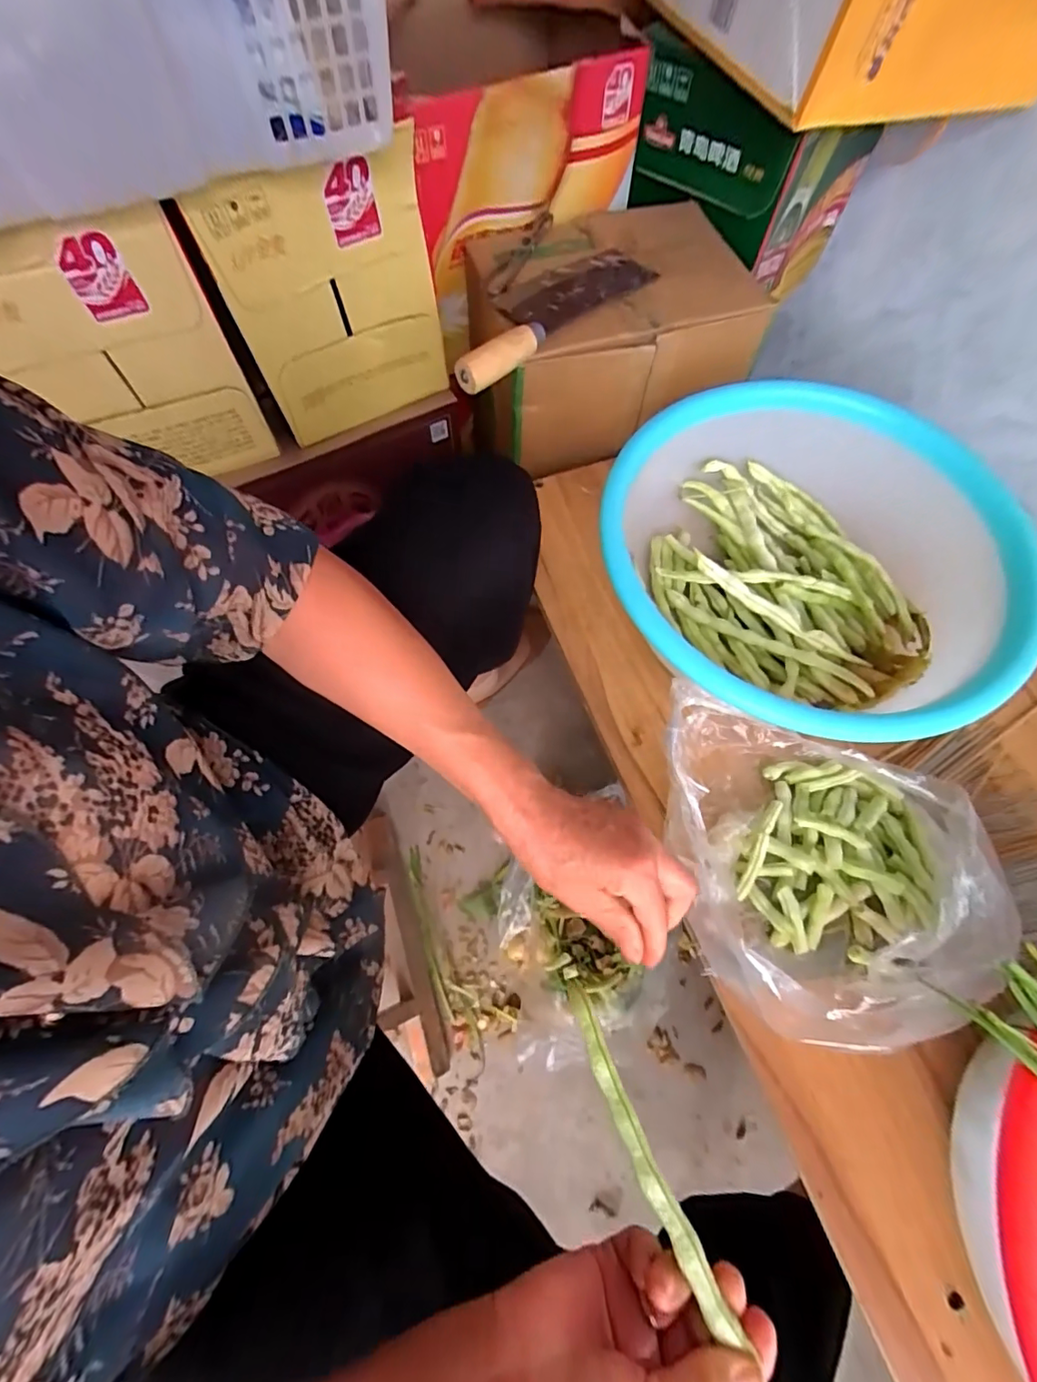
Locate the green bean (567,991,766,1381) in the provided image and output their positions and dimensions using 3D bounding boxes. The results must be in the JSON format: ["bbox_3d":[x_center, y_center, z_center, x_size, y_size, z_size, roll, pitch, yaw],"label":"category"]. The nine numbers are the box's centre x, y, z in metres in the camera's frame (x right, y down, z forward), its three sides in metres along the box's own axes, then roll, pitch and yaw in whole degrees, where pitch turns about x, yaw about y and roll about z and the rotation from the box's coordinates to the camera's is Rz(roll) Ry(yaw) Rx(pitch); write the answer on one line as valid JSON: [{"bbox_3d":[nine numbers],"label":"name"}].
[{"bbox_3d":[0.062,0.236,0.271,0.014,0.009,0.147,-23,55,-10],"label":"green bean"}]

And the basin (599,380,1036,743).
[{"bbox_3d":[0.261,-0.115,0.495,0.324,0.121,0.363,-14,69,-6],"label":"basin"}]

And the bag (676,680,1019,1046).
[{"bbox_3d":[0.216,0.136,0.400,0.240,0.095,0.221,17,69,6],"label":"bag"}]

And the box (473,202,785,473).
[{"bbox_3d":[0.101,-0.428,0.619,0.301,0.143,0.239,-12,69,-5],"label":"box"}]

